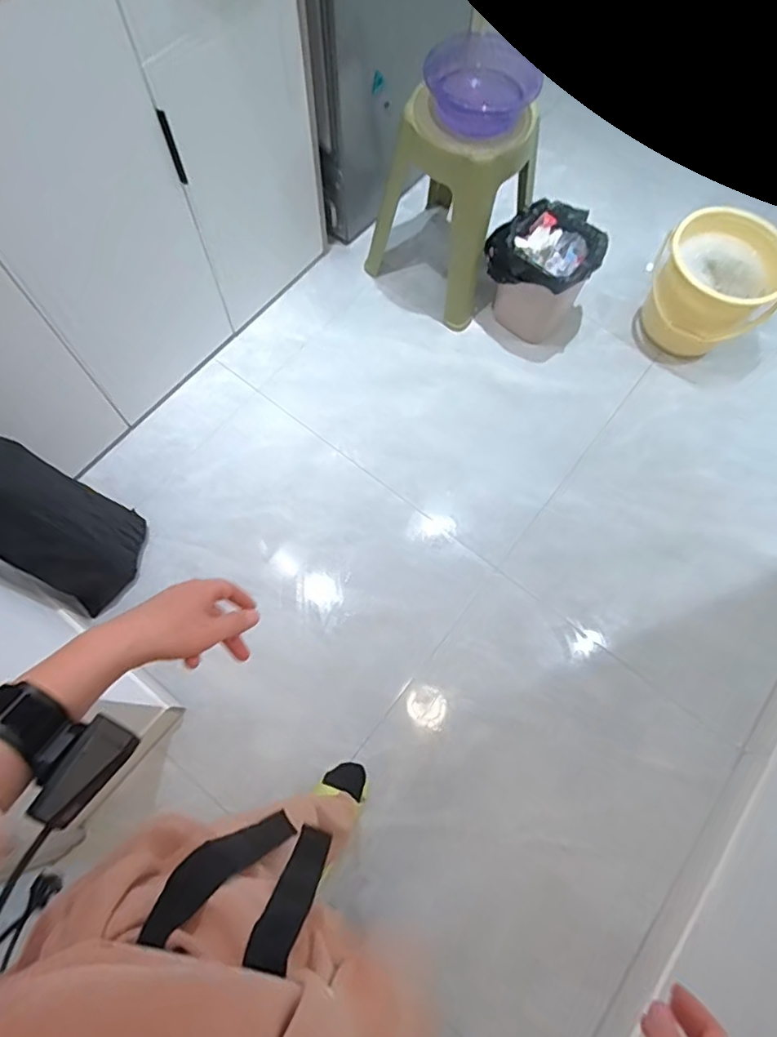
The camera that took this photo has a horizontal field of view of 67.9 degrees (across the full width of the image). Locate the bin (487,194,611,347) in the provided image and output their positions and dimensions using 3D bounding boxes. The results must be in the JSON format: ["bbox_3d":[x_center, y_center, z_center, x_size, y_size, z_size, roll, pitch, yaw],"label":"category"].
[{"bbox_3d":[0.434,-0.704,1.671,0.291,0.297,0.250,38,74,13],"label":"bin"}]

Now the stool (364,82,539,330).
[{"bbox_3d":[0.199,-0.904,1.631,0.380,0.493,0.395,39,74,14],"label":"stool"}]

